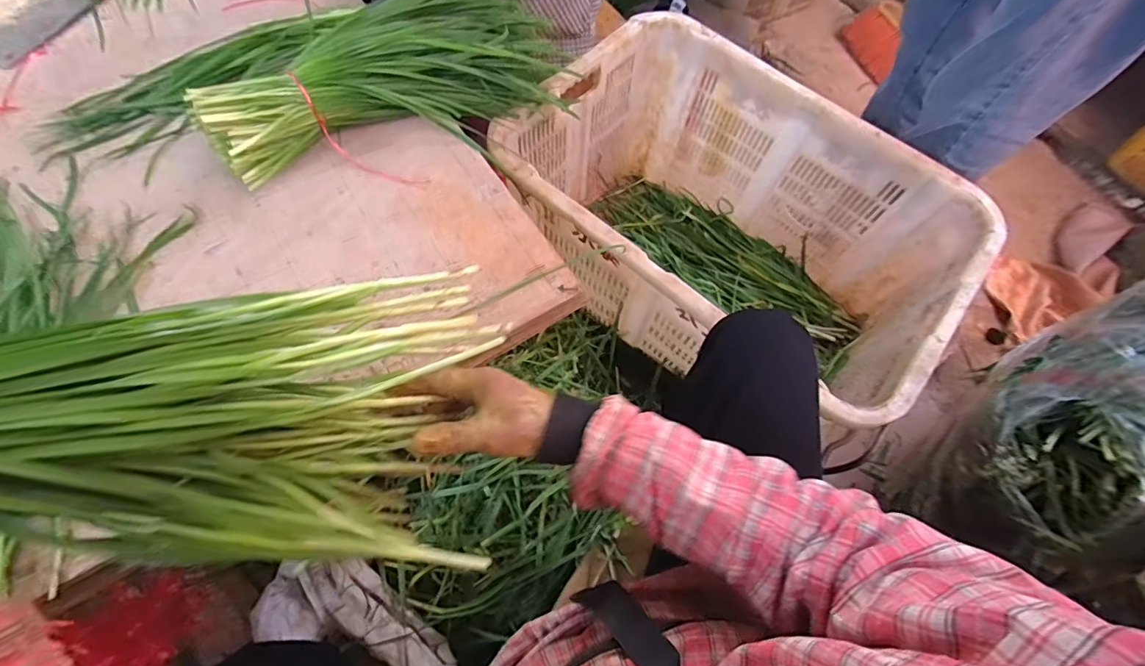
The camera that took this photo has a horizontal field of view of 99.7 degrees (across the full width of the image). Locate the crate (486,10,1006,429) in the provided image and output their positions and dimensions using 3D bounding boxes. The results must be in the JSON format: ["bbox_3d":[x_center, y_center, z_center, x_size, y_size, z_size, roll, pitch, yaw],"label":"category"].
[{"bbox_3d":[0.245,-0.159,0.839,0.645,0.331,0.460,38,67,14],"label":"crate"}]

